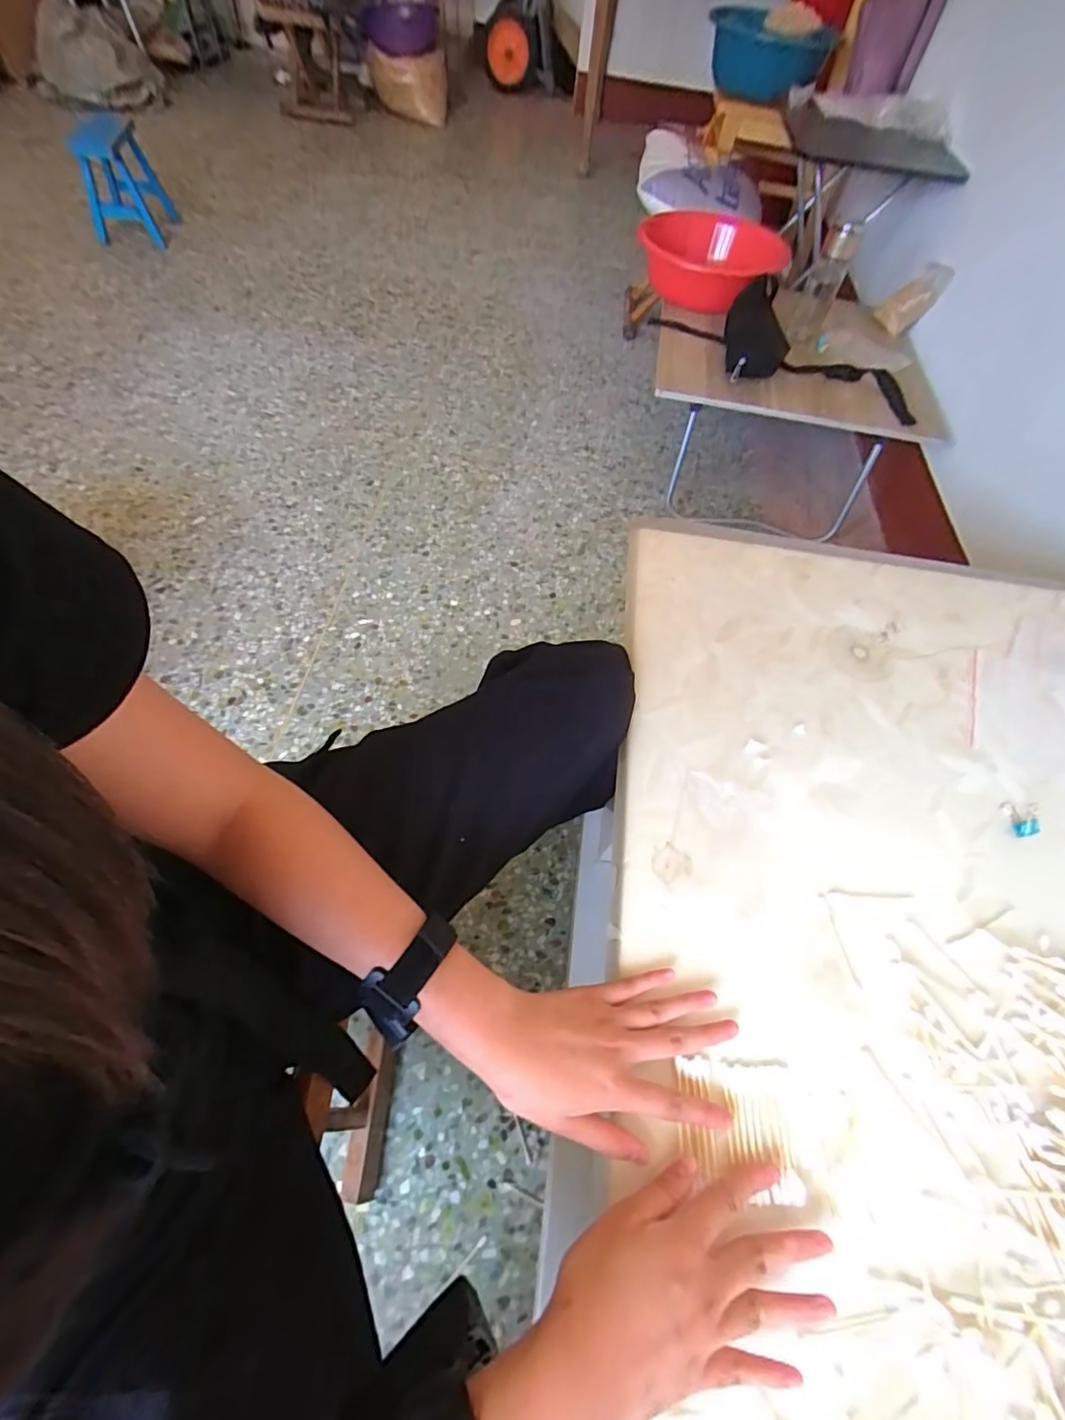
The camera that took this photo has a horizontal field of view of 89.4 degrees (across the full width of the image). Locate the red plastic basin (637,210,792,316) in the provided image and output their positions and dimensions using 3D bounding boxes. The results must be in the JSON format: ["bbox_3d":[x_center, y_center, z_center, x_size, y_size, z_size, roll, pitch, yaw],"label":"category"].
[{"bbox_3d":[0.450,-1.176,1.412,0.390,0.119,0.375,24,60,8],"label":"red plastic basin"}]

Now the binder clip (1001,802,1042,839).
[{"bbox_3d":[0.418,0.091,0.458,0.021,0.015,0.030,-9,60,-9],"label":"binder clip"}]

